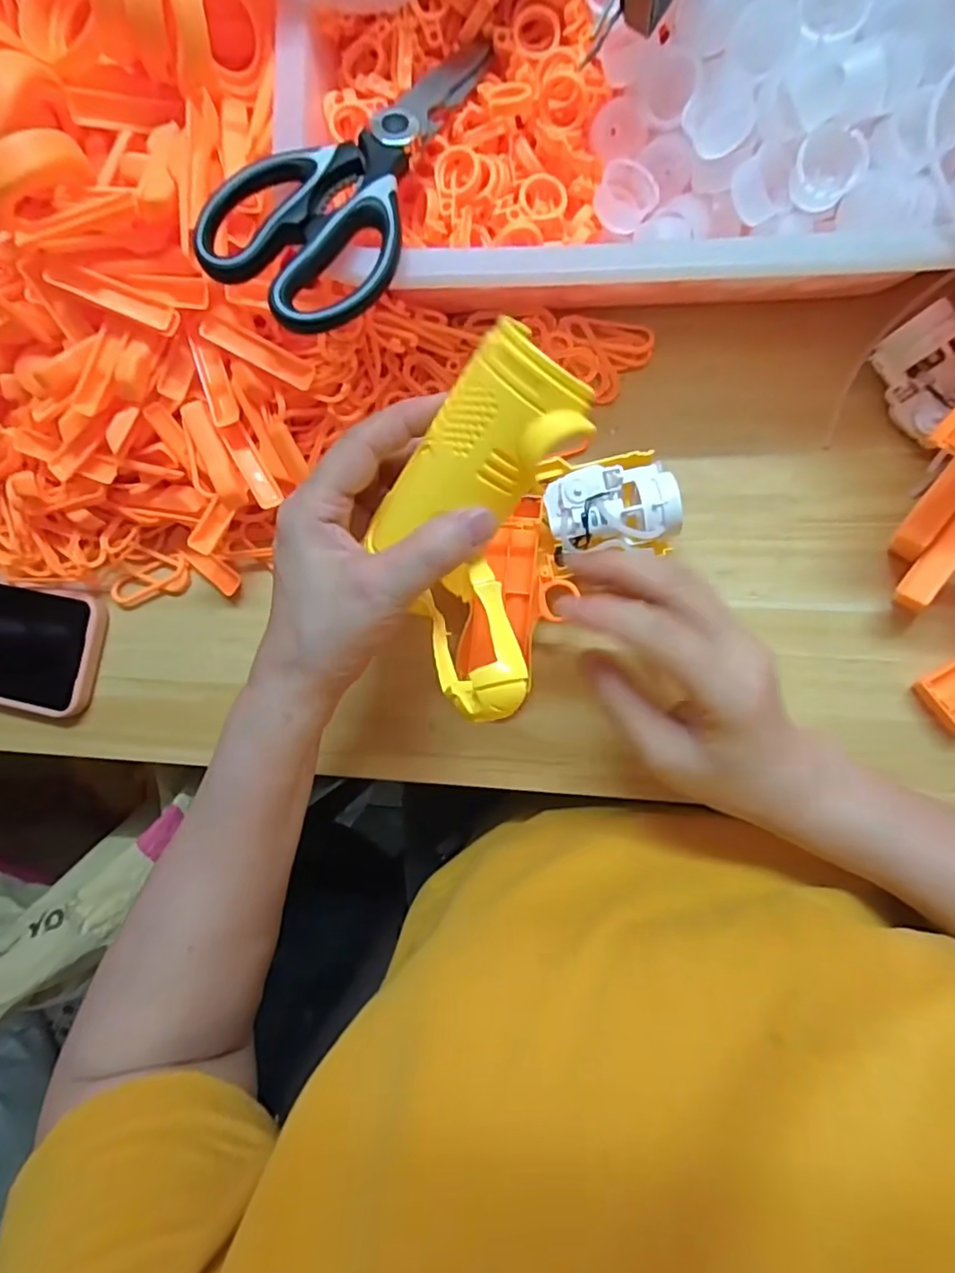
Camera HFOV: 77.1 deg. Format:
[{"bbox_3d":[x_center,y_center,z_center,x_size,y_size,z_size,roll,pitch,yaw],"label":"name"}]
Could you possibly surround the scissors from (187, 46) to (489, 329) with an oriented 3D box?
[{"bbox_3d":[-0.055,-0.227,0.286,0.091,0.020,0.180,32,79,8],"label":"scissors"}]

